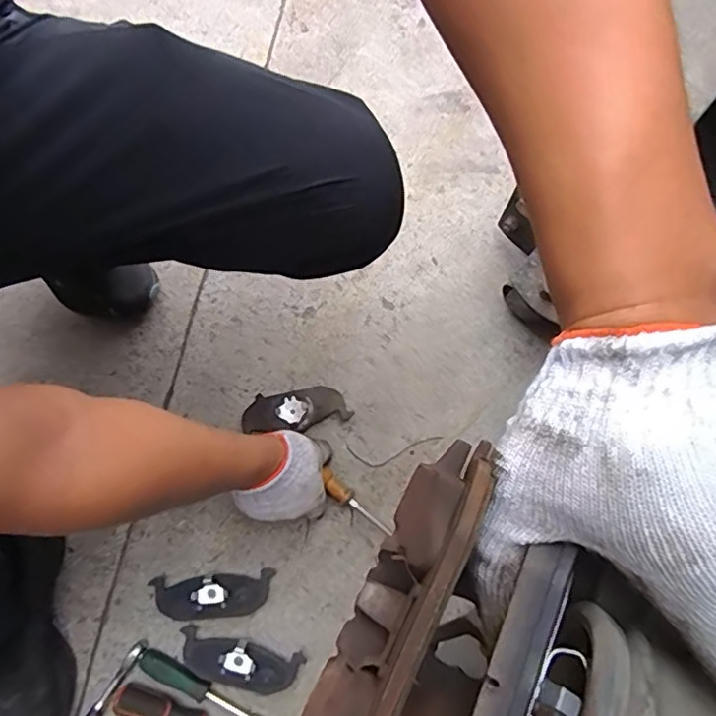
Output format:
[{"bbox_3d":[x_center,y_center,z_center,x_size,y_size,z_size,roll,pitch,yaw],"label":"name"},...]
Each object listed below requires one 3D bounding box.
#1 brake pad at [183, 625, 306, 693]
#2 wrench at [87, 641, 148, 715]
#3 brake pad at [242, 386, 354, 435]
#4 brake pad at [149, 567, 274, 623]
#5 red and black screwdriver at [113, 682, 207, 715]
[{"bbox_3d":[-0.135,0.346,0.650,0.136,0.014,0.049,13,78,4],"label":"brake pad"},{"bbox_3d":[-0.286,0.387,0.644,0.017,0.019,0.146,33,80,8],"label":"wrench"},{"bbox_3d":[-0.079,0.065,0.722,0.129,0.017,0.049,-8,77,-1],"label":"brake pad"},{"bbox_3d":[-0.170,0.277,0.667,0.135,0.026,0.047,-4,77,0],"label":"brake pad"},{"bbox_3d":[-0.174,0.406,0.630,0.196,0.024,0.031,20,78,5],"label":"red and black screwdriver"}]

